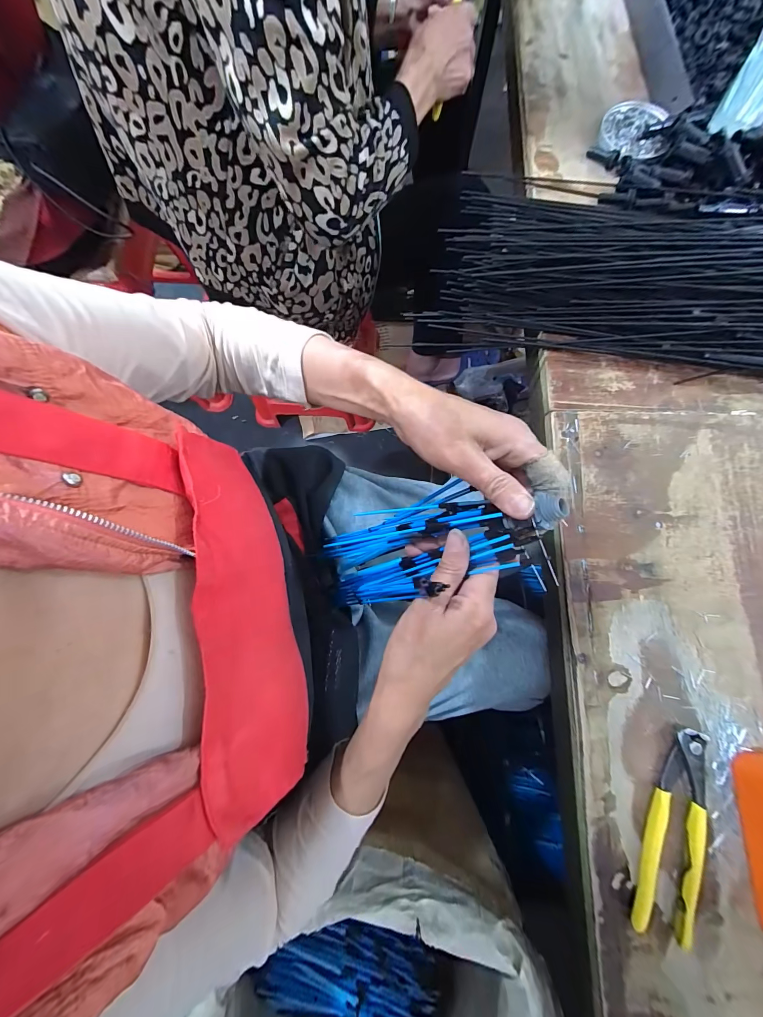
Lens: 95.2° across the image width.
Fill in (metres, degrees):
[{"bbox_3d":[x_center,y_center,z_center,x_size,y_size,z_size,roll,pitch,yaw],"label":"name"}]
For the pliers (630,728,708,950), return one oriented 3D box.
[{"bbox_3d":[0.252,0.272,0.298,0.044,0.016,0.156,21,79,5],"label":"pliers"}]

